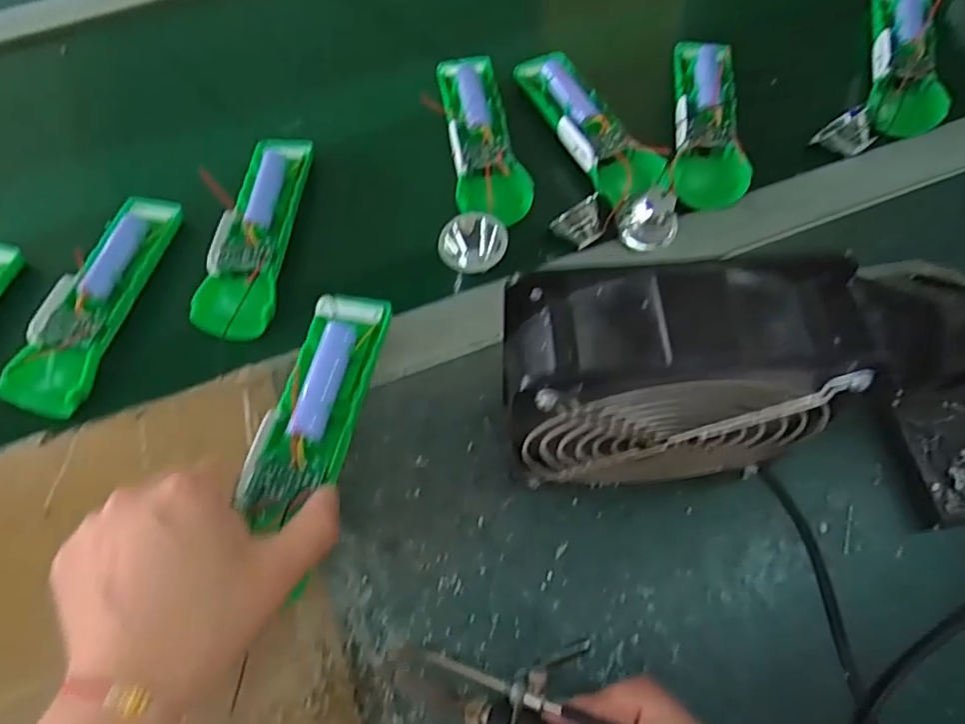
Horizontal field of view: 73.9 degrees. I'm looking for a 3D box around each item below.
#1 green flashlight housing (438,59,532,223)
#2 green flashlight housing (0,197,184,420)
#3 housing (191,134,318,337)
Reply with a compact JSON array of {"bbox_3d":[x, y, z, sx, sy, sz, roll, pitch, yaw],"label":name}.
[{"bbox_3d":[0.000,-0.169,0.475,0.051,0.029,0.145,-8,65,-3],"label":"green flashlight housing"},{"bbox_3d":[-0.260,-0.045,0.430,0.050,0.022,0.166,12,66,6],"label":"green flashlight housing"},{"bbox_3d":[-0.157,-0.089,0.444,0.050,0.020,0.167,5,65,3],"label":"housing"}]

